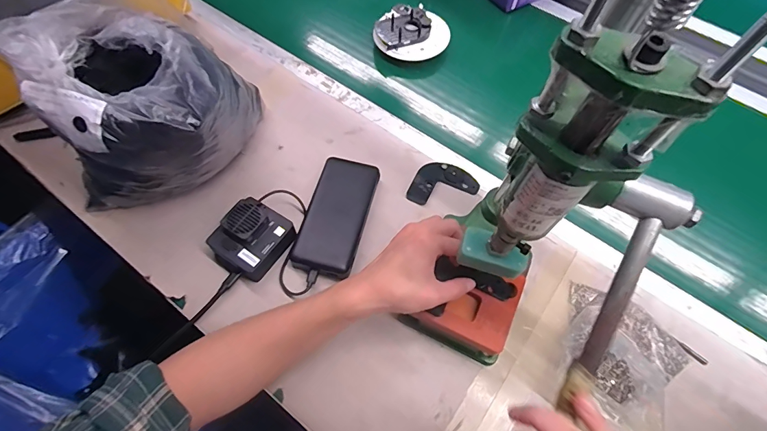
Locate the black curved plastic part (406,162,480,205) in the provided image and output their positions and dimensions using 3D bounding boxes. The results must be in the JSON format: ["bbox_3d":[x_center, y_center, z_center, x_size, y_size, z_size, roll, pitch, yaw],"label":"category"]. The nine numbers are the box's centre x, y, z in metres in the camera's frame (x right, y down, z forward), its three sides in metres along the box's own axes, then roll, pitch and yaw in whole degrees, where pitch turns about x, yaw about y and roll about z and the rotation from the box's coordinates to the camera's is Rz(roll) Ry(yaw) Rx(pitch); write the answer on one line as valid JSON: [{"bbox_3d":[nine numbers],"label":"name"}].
[{"bbox_3d":[0.078,-0.048,0.542,0.097,0.005,0.055,-11,62,-8],"label":"black curved plastic part"}]

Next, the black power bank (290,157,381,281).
[{"bbox_3d":[-0.058,0.000,0.502,0.071,0.029,0.156,14,62,5],"label":"black power bank"}]

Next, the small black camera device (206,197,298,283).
[{"bbox_3d":[-0.156,0.029,0.470,0.076,0.047,0.085,34,65,15],"label":"small black camera device"}]

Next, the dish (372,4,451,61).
[{"bbox_3d":[0.046,-0.311,0.666,0.121,0.027,0.105,-2,62,-4],"label":"dish"}]

